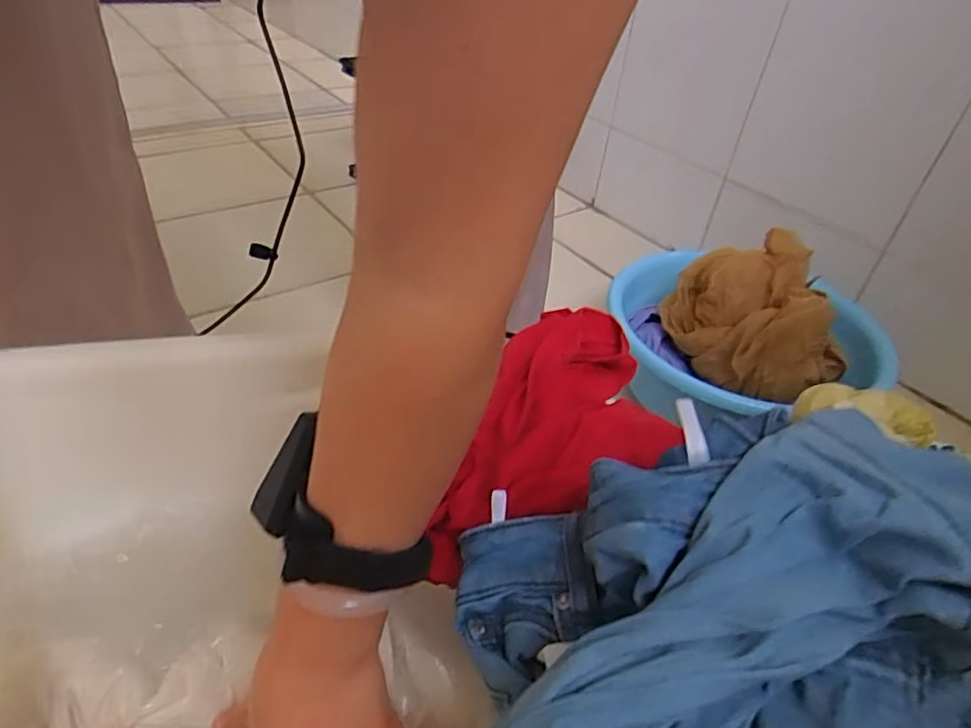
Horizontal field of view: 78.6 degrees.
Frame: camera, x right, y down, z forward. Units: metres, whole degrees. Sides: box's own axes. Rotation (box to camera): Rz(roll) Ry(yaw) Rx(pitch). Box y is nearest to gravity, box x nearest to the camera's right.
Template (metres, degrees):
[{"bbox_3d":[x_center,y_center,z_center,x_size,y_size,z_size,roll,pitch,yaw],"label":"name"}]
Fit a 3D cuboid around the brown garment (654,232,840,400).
[{"bbox_3d":[0.312,-0.061,0.674,0.177,0.099,0.194,-12,42,-20],"label":"brown garment"}]

